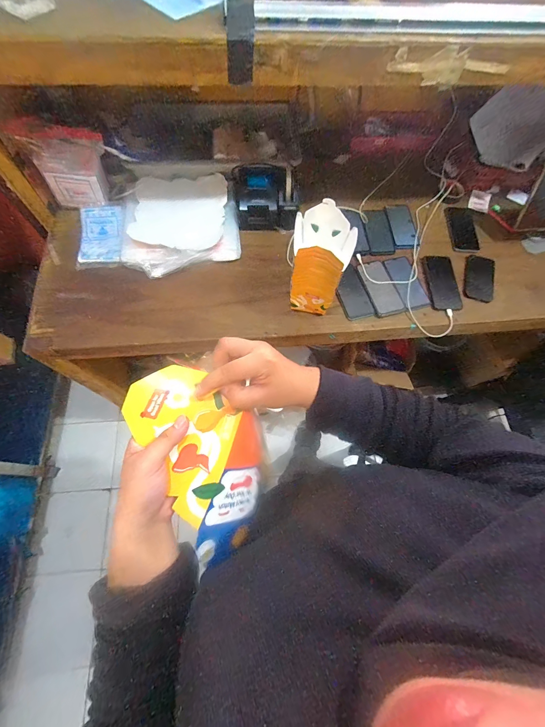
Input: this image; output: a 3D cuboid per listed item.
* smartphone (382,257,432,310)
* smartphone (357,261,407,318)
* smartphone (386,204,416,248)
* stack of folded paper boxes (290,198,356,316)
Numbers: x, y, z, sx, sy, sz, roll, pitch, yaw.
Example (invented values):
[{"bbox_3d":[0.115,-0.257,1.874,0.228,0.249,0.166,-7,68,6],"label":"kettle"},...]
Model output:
[{"bbox_3d":[0.365,-0.224,0.815,0.076,0.015,0.161,-15,69,-9],"label":"smartphone"},{"bbox_3d":[0.286,-0.201,0.792,0.077,0.011,0.157,-15,73,-5],"label":"smartphone"},{"bbox_3d":[0.381,-0.402,0.874,0.076,0.016,0.153,-5,74,-8],"label":"smartphone"},{"bbox_3d":[0.104,-0.222,0.684,0.105,0.207,0.118,11,68,2],"label":"stack of folded paper boxes"}]

